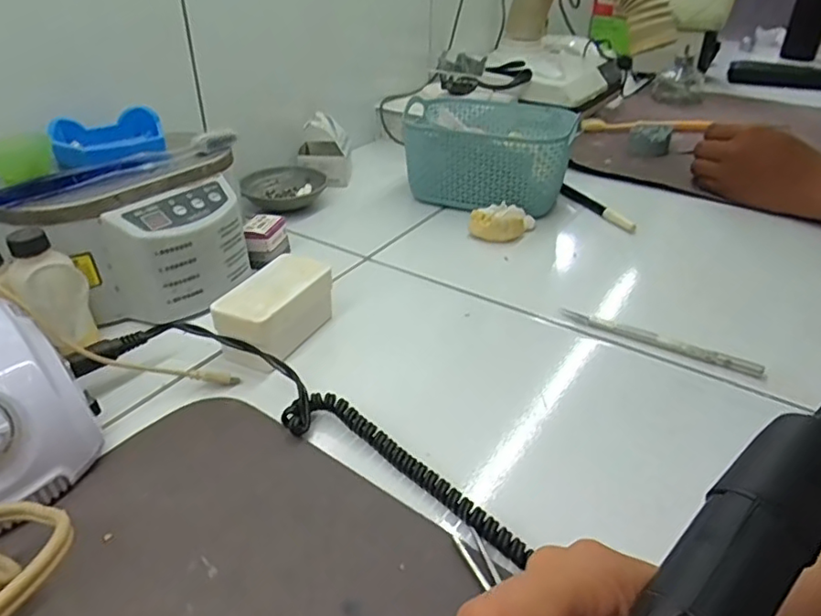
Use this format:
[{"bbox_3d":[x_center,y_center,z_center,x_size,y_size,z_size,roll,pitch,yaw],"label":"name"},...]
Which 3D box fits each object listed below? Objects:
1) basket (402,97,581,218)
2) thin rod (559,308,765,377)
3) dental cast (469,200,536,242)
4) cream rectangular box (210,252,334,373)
[{"bbox_3d":[0.082,-0.162,0.620,0.174,0.078,0.125,21,38,26],"label":"basket"},{"bbox_3d":[0.172,0.023,0.416,0.135,0.010,0.010,20,38,25],"label":"thin rod"},{"bbox_3d":[0.085,-0.081,0.556,0.042,0.022,0.055,24,40,29],"label":"dental cast"},{"bbox_3d":[-0.094,0.001,0.406,0.047,0.043,0.088,14,36,17],"label":"cream rectangular box"}]

